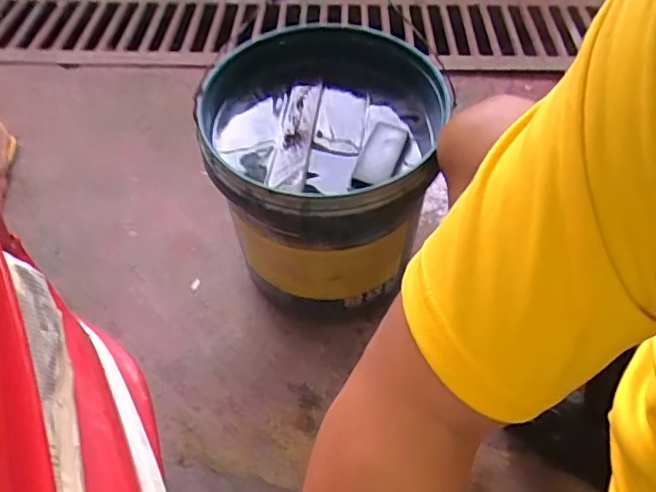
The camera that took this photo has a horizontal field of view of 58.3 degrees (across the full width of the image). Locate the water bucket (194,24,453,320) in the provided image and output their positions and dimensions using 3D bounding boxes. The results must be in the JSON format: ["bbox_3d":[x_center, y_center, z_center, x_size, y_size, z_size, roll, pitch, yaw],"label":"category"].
[{"bbox_3d":[-0.009,-0.105,0.829,0.288,0.285,0.350,14,55,9],"label":"water bucket"}]

